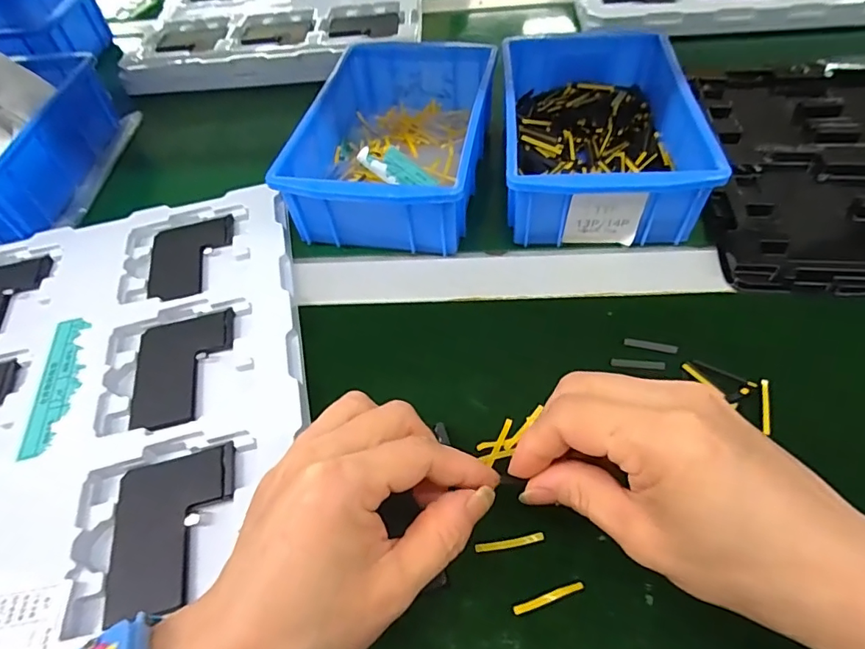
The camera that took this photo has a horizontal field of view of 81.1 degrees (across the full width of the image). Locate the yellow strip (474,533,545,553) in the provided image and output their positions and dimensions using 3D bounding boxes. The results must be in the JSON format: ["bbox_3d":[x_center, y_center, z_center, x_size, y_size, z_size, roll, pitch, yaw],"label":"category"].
[{"bbox_3d":[0.037,0.104,0.242,0.033,0.004,0.004,-9,53,-1],"label":"yellow strip"}]

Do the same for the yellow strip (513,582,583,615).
[{"bbox_3d":[0.052,0.123,0.227,0.033,0.004,0.004,-18,54,-7],"label":"yellow strip"}]

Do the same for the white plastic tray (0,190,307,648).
[{"bbox_3d":[-0.219,0.045,0.305,0.274,0.017,0.309,-14,53,-5],"label":"white plastic tray"}]

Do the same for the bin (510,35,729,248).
[{"bbox_3d":[0.125,-0.152,0.396,0.127,0.061,0.198,0,53,6],"label":"bin"}]

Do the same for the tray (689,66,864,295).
[{"bbox_3d":[0.324,-0.128,0.389,0.220,0.015,0.273,4,54,9],"label":"tray"}]

